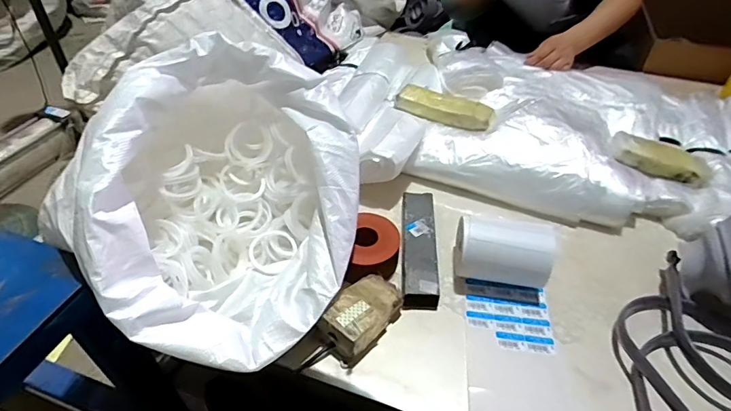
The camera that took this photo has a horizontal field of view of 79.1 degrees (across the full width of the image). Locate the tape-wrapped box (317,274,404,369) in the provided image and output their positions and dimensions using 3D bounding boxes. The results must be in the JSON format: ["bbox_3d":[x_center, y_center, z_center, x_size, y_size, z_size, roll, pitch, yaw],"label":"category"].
[{"bbox_3d":[0.000,0.134,0.558,0.063,0.051,0.124,27,49,25],"label":"tape-wrapped box"}]

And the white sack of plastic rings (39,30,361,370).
[{"bbox_3d":[-0.173,-0.019,0.544,0.317,0.224,0.355,7,44,6],"label":"white sack of plastic rings"}]

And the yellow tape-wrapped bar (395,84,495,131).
[{"bbox_3d":[0.144,-0.180,0.804,0.173,0.027,0.072,21,47,20],"label":"yellow tape-wrapped bar"}]

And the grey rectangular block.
[{"bbox_3d":[0.079,0.057,0.651,0.047,0.033,0.201,3,43,2],"label":"grey rectangular block"}]

